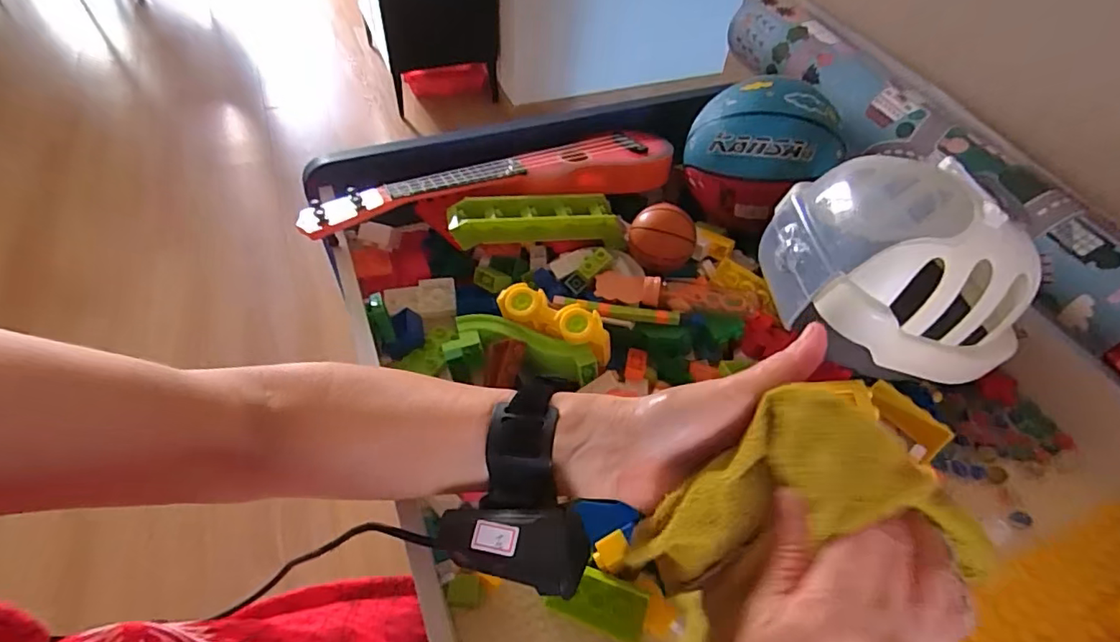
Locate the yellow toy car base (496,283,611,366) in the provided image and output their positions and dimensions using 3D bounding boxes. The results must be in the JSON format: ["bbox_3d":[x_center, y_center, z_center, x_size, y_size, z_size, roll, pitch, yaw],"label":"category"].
[{"bbox_3d":[-0.003,0.001,0.423,0.092,0.035,0.029,24,53,15],"label":"yellow toy car base"}]

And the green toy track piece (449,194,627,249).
[{"bbox_3d":[-0.020,-0.093,0.499,0.156,0.036,0.048,-5,51,-8],"label":"green toy track piece"}]

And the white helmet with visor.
[{"bbox_3d":[0.253,-0.052,0.410,0.154,0.104,0.167,-6,51,-9],"label":"white helmet with visor"}]

